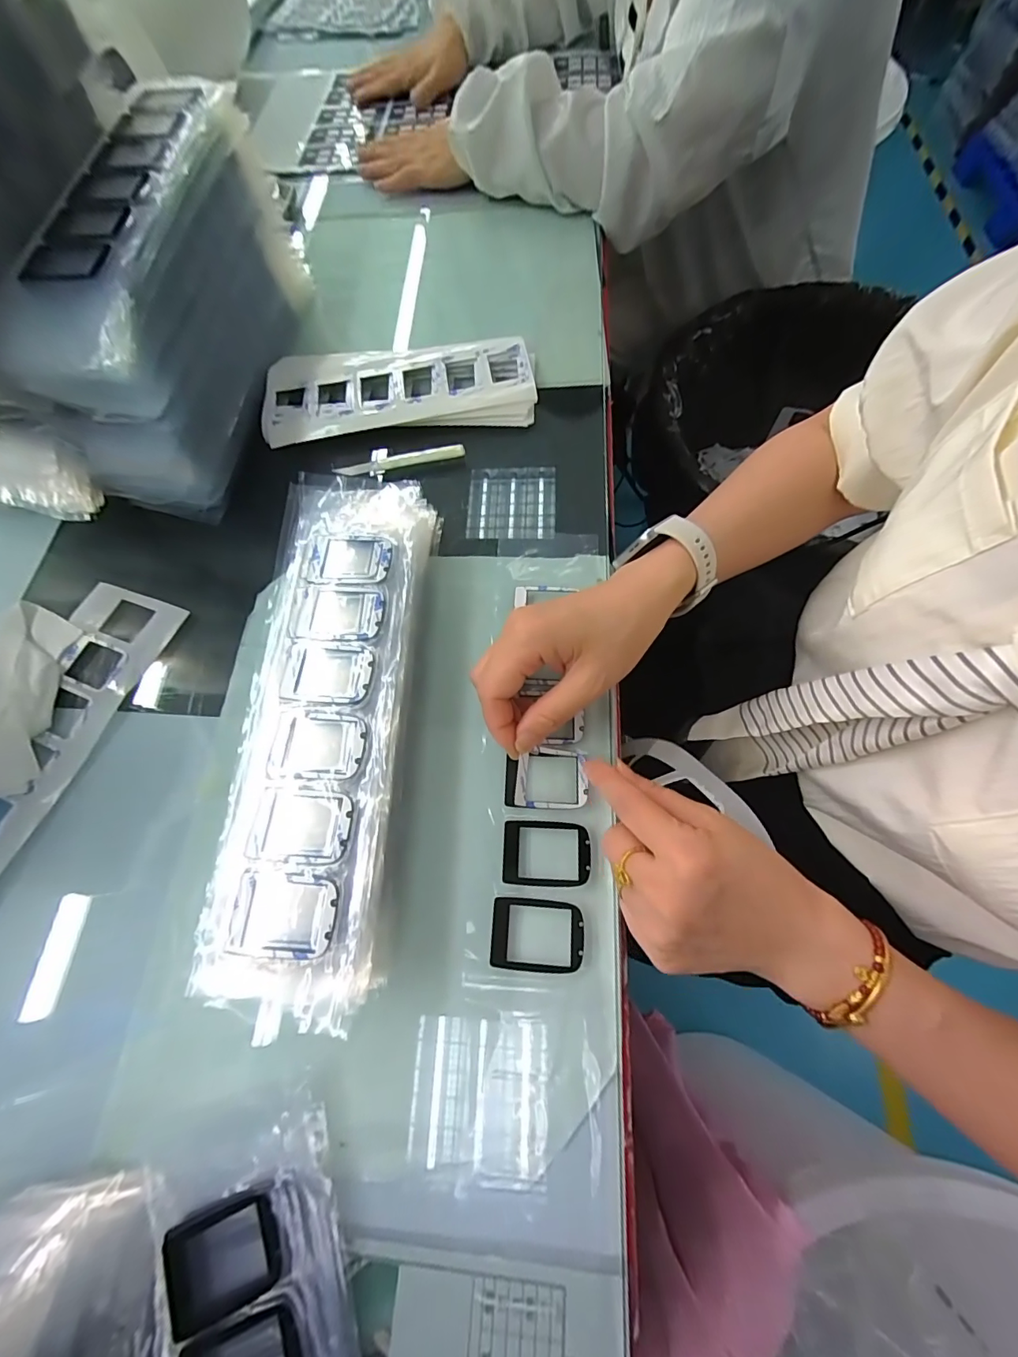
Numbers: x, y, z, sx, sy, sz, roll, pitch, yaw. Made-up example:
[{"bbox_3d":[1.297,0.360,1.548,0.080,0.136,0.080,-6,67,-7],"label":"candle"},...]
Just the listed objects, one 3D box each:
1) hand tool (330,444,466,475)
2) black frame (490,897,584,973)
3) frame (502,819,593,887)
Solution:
[{"bbox_3d":[-0.090,-0.182,0.389,0.105,0.008,0.011,-13,69,-2],"label":"hand tool"},{"bbox_3d":[0.016,0.143,0.261,0.051,0.004,0.036,2,69,4],"label":"black frame"},{"bbox_3d":[0.022,0.103,0.276,0.051,0.004,0.036,0,69,4],"label":"frame"}]

